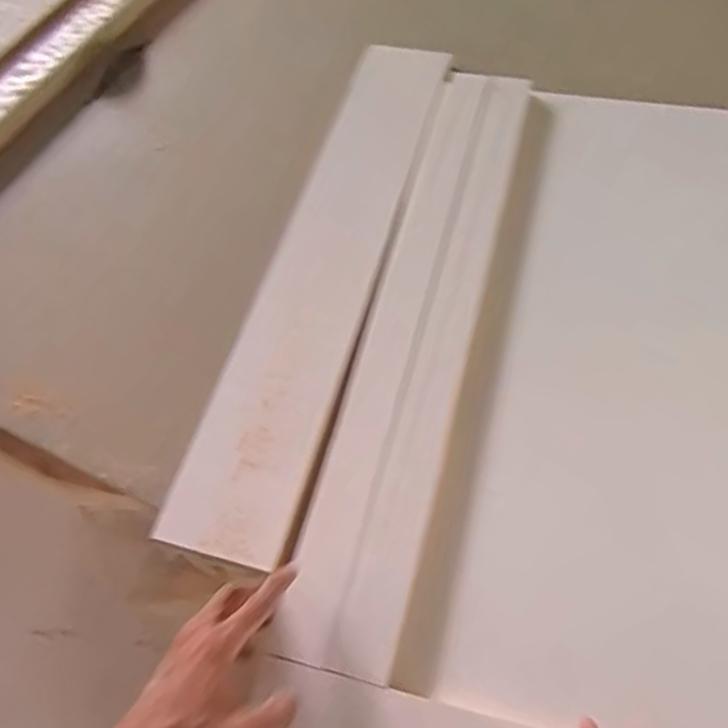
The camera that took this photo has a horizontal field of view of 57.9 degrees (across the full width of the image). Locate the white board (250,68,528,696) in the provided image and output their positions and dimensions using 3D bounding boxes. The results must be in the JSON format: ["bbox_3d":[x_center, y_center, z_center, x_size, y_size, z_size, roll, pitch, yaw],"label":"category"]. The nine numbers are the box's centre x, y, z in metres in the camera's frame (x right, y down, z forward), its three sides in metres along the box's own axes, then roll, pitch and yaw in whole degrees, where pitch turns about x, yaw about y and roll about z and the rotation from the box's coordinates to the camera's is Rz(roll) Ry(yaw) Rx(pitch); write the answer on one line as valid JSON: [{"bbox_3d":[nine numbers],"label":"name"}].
[{"bbox_3d":[0.062,-0.057,0.692,0.118,0.024,0.704,12,62,11],"label":"white board"}]

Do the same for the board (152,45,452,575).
[{"bbox_3d":[-0.043,-0.119,0.739,0.124,0.017,0.675,13,63,10],"label":"board"}]

